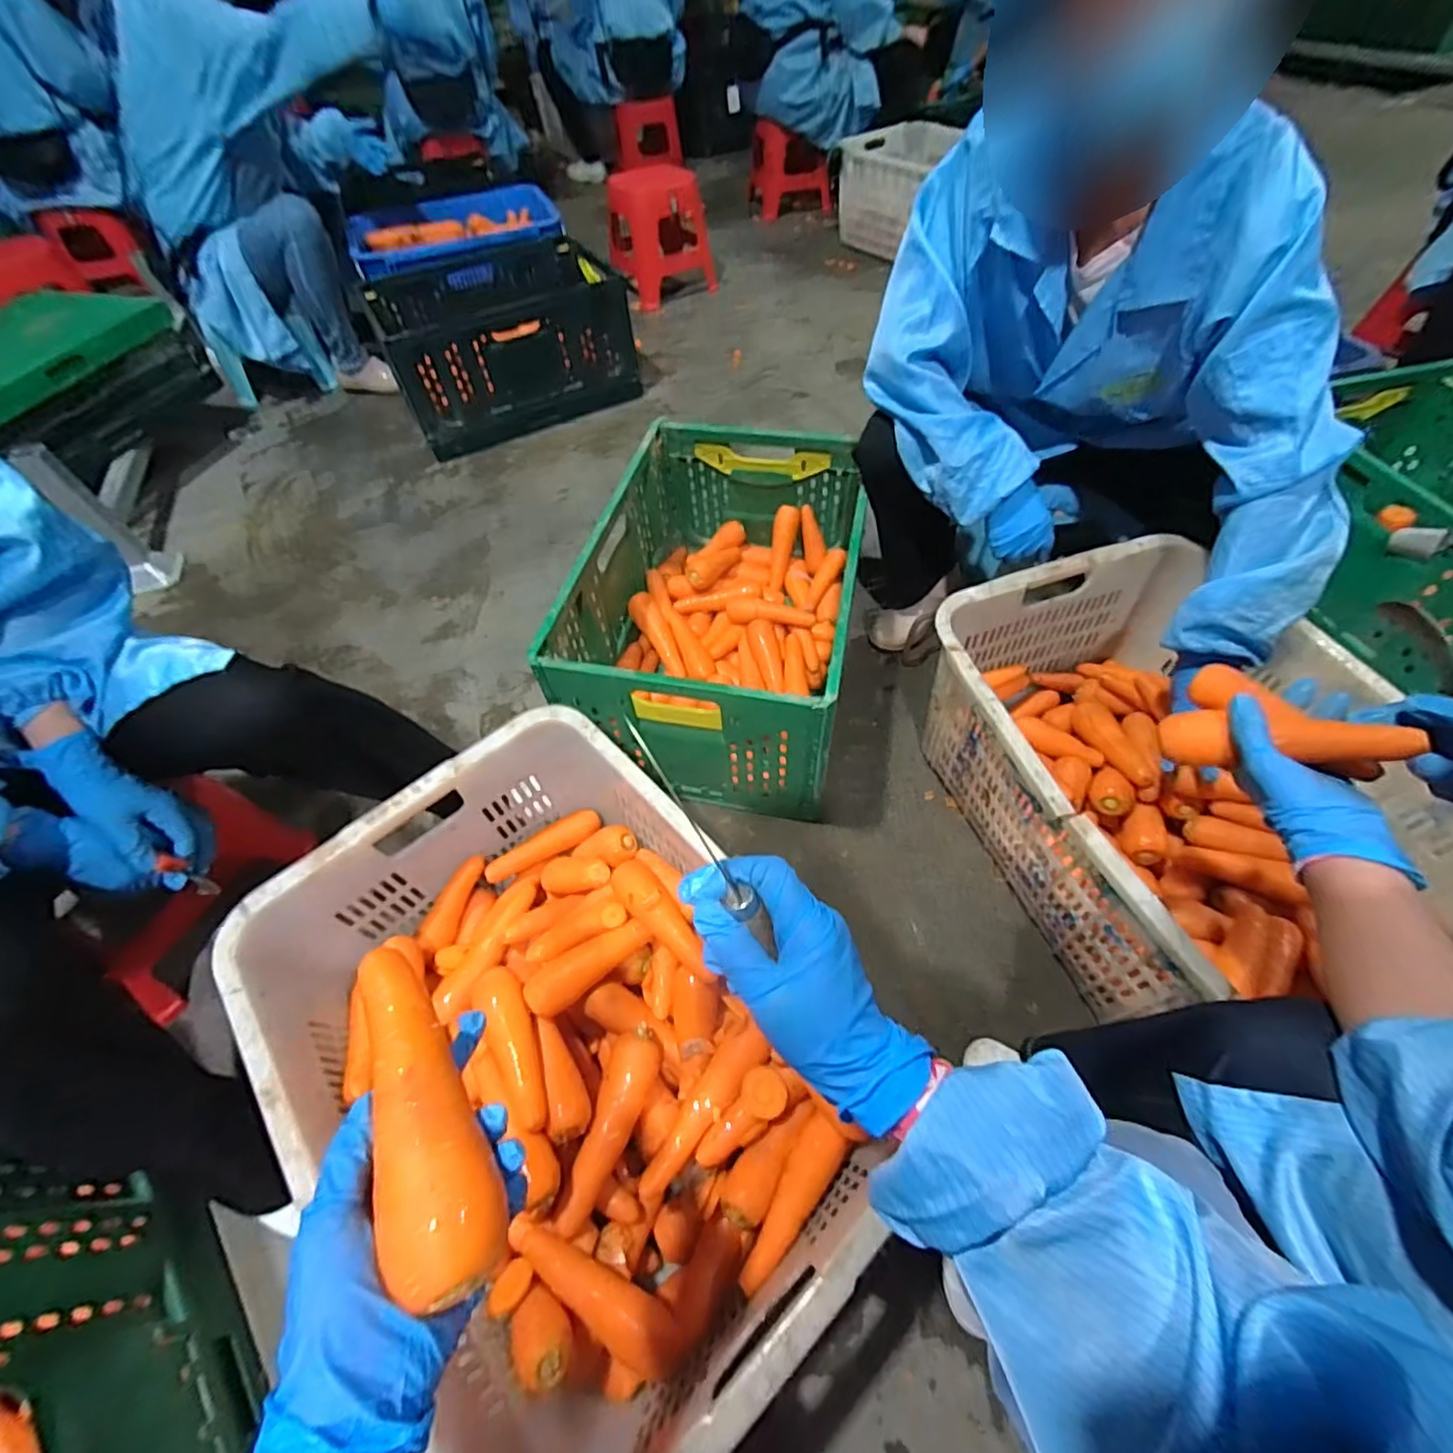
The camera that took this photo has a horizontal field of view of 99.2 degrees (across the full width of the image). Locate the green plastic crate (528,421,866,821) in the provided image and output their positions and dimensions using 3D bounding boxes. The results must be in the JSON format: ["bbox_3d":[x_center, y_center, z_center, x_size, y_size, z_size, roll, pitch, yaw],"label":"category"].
[{"bbox_3d":[-0.001,-0.208,1.010,0.385,0.261,0.598,7,55,9],"label":"green plastic crate"}]

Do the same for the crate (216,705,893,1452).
[{"bbox_3d":[-0.158,0.326,0.644,0.421,0.246,0.594,-36,60,-20],"label":"crate"}]

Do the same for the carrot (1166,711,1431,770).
[{"bbox_3d":[0.422,0.010,0.472,0.148,0.043,0.043,1,49,40],"label":"carrot"}]

